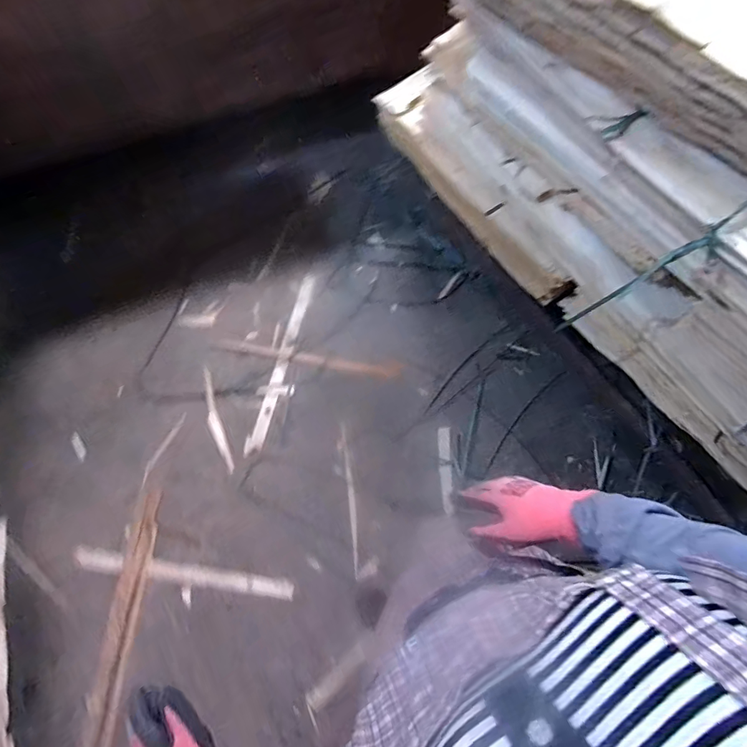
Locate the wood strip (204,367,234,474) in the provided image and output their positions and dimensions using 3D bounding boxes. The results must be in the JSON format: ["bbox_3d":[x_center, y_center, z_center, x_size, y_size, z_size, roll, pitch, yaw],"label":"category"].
[{"bbox_3d":[-0.484,0.139,1.333,0.042,0.009,0.341,-19,75,-7],"label":"wood strip"}]

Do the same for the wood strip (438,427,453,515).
[{"bbox_3d":[0.216,0.283,1.296,0.037,0.018,0.248,0,74,-1],"label":"wood strip"}]

